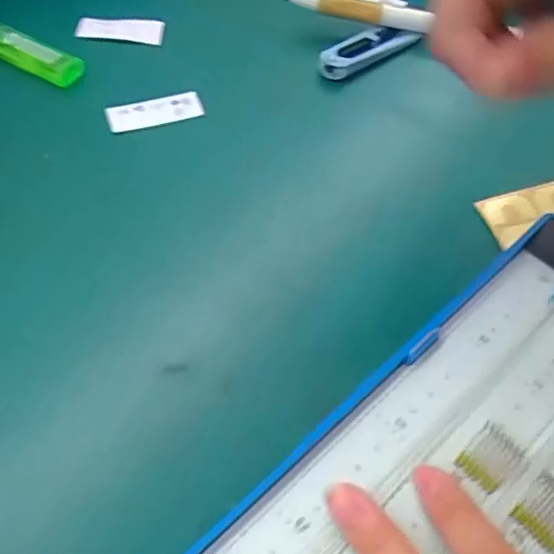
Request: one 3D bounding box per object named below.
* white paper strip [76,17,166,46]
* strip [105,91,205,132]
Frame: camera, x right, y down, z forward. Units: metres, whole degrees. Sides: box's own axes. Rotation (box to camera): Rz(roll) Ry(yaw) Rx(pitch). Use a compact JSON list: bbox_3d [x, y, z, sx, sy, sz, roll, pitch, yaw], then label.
[{"bbox_3d":[-0.091,-0.142,0.333,0.049,0.005,0.019,3,59,-3],"label":"white paper strip"},{"bbox_3d":[-0.063,-0.086,0.298,0.048,0.004,0.017,-17,62,-14],"label":"strip"}]

